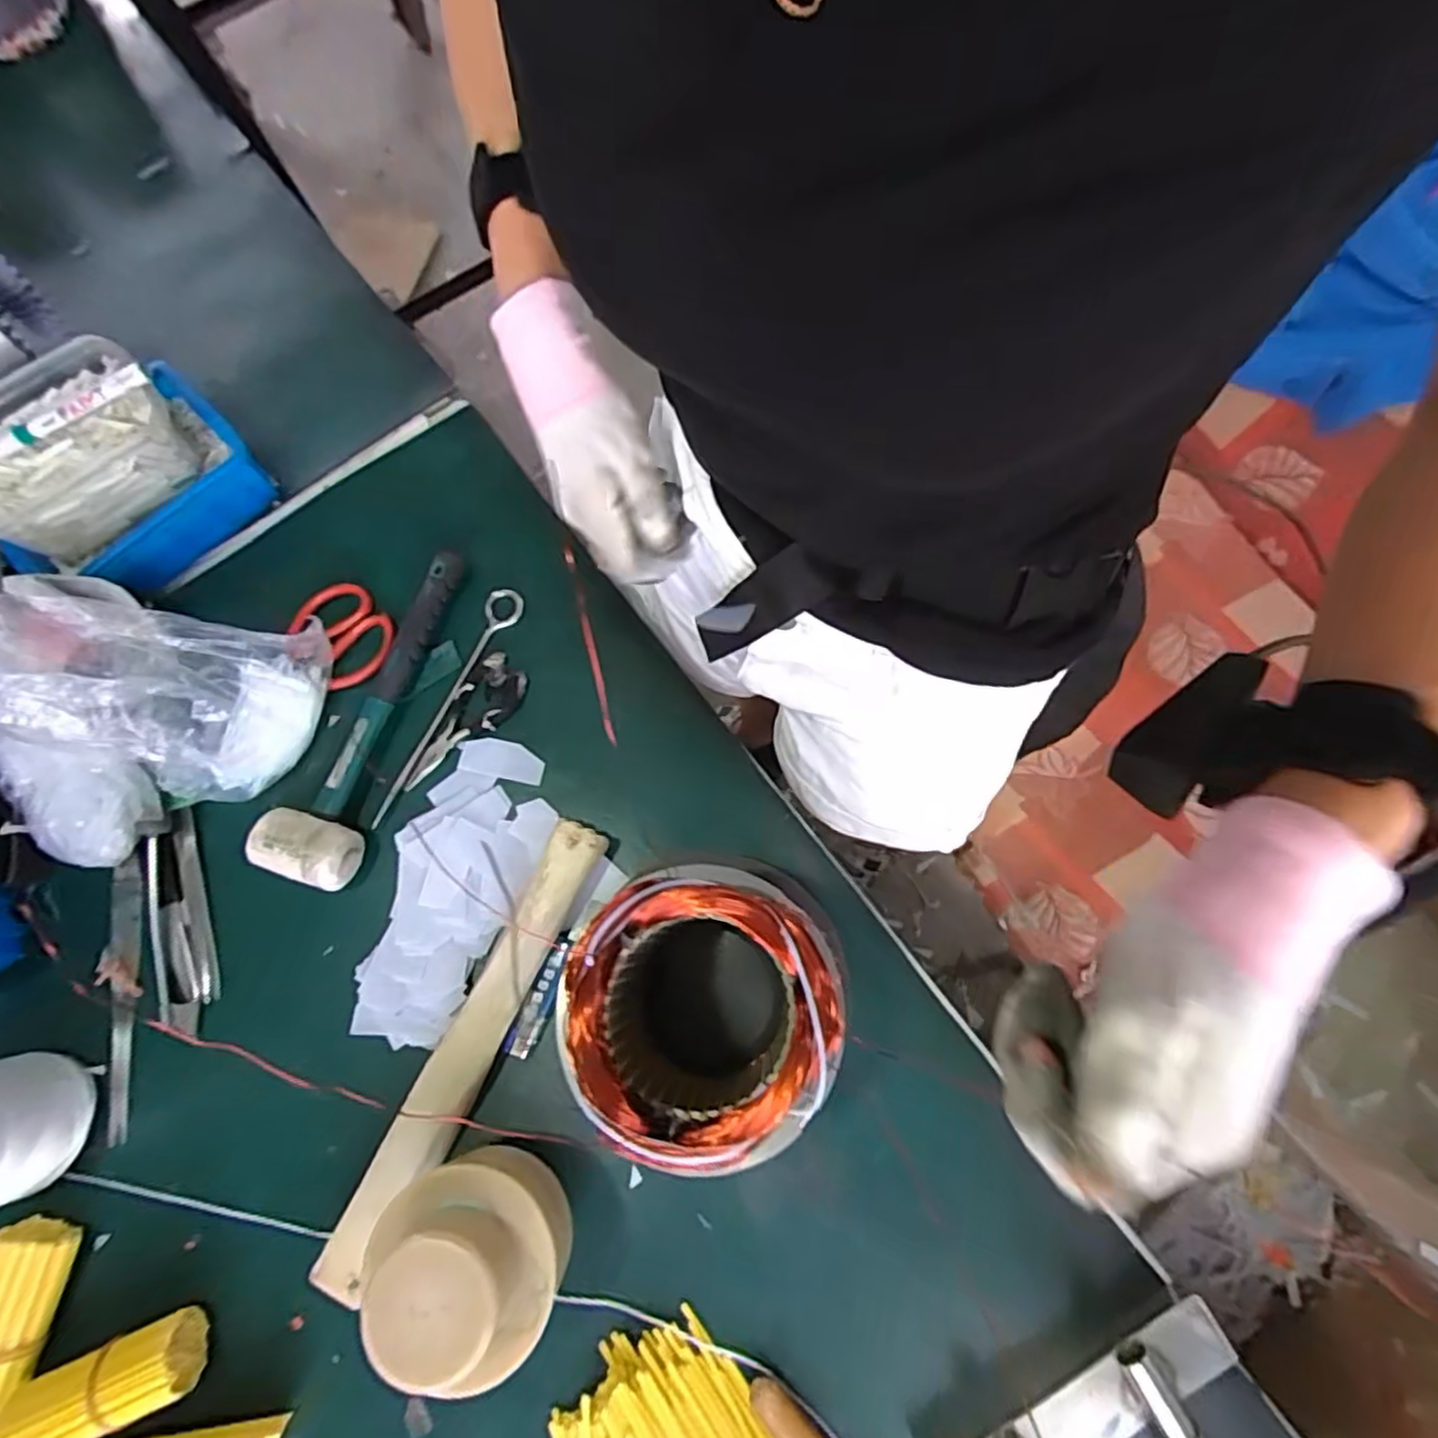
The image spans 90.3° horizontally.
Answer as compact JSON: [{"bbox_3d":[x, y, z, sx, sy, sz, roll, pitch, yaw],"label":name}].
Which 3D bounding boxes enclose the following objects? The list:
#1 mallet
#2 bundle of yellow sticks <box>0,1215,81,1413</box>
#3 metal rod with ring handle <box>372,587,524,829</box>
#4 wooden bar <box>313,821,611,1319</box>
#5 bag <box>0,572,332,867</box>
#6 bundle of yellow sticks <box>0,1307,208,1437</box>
[{"bbox_3d":[-0.283,-0.014,0.572,0.073,0.040,0.286,13,74,4],"label":"mallet"},{"bbox_3d":[-0.456,0.387,0.456,0.047,0.035,0.110,7,73,2],"label":"bundle of yellow sticks"},{"bbox_3d":[-0.224,-0.014,0.590,0.030,0.014,0.218,25,75,6],"label":"metal rod with ring handle"},{"bbox_3d":[-0.175,0.225,0.508,0.043,0.031,0.324,25,75,5],"label":"wooden bar"},{"bbox_3d":[-0.433,-0.004,0.518,0.212,0.134,0.200,3,73,1],"label":"bag"},{"bbox_3d":[-0.383,0.418,0.448,0.110,0.041,0.048,-23,75,-7],"label":"bundle of yellow sticks"}]

